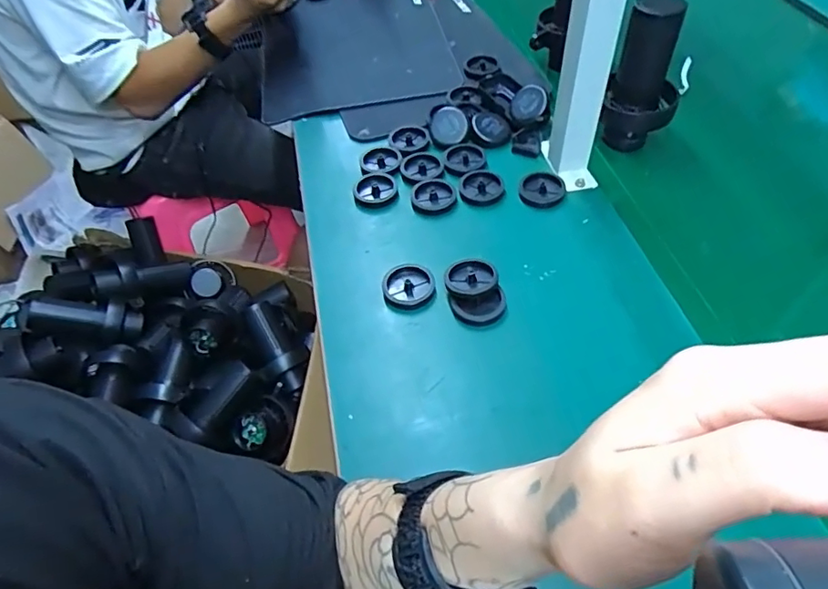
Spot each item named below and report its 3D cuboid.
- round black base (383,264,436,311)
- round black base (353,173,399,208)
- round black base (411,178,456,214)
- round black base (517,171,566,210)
[{"bbox_3d":[-0.006,-0.010,0.559,0.051,0.010,0.053,-2,51,3],"label":"round black base"},{"bbox_3d":[-0.047,-0.127,0.657,0.051,0.009,0.053,-2,51,3],"label":"round black base"},{"bbox_3d":[0.022,-0.117,0.645,0.050,0.009,0.047,-2,51,3],"label":"round black base"},{"bbox_3d":[0.150,-0.123,0.637,0.051,0.009,0.054,-2,51,3],"label":"round black base"}]

